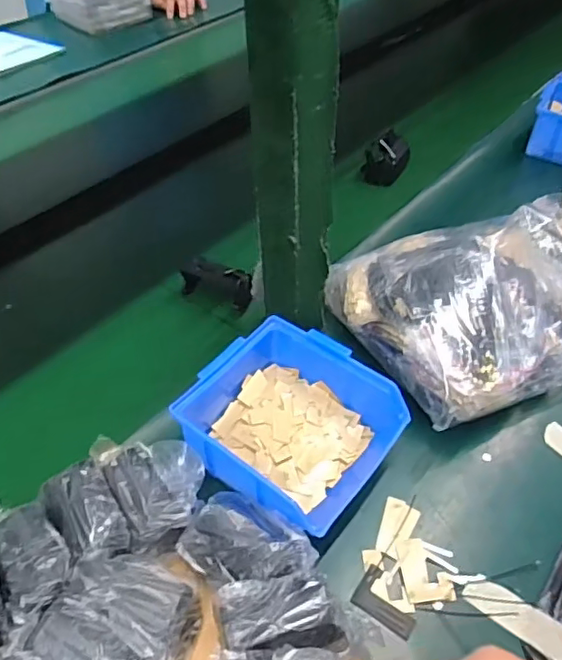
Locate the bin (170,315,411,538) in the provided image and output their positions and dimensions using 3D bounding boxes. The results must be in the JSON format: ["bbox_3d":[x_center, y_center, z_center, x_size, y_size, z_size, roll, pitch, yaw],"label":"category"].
[{"bbox_3d":[0.007,0.071,0.434,0.138,0.058,0.129,29,53,25],"label":"bin"}]

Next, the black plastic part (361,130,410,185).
[{"bbox_3d":[0.133,-0.219,0.737,0.042,0.040,0.070,20,50,18],"label":"black plastic part"}]

